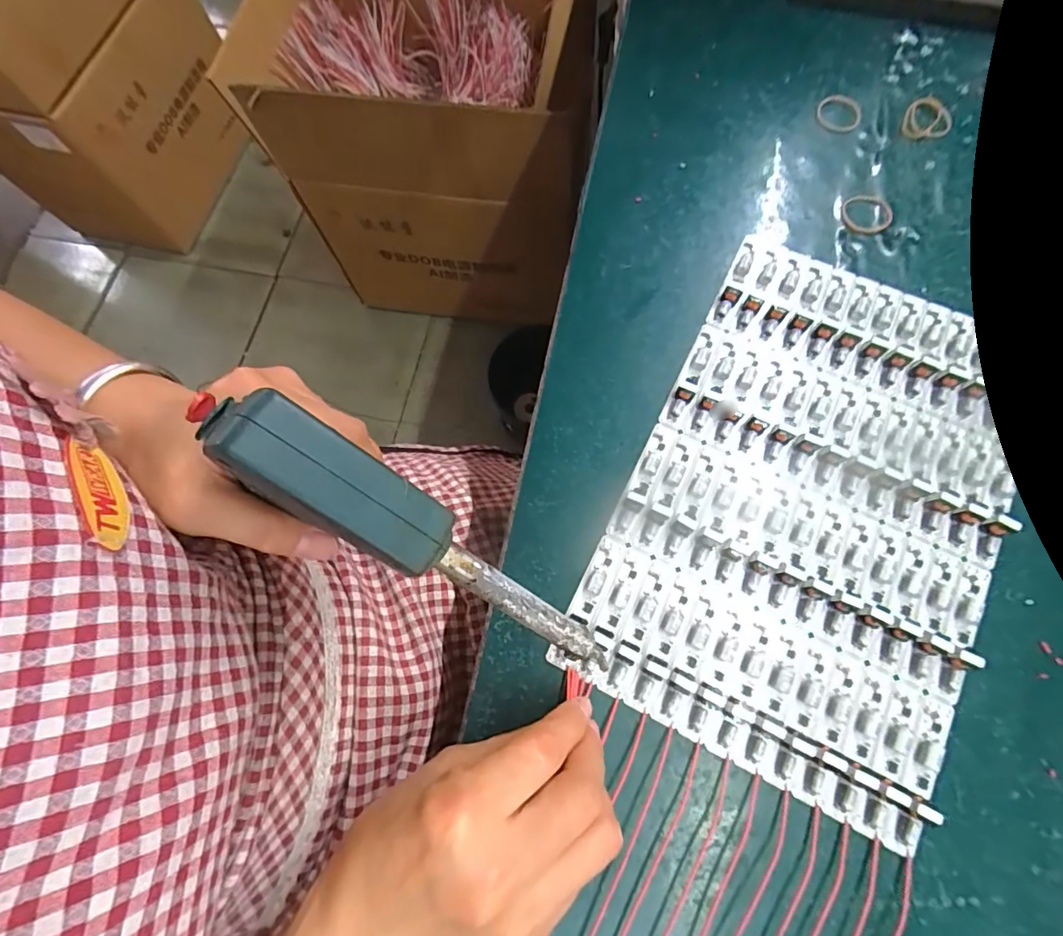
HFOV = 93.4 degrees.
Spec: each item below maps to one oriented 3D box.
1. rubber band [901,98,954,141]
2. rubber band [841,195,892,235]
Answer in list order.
[{"bbox_3d":[0.280,-0.246,0.353,0.032,0.004,0.039,23,76,8],"label":"rubber band"},{"bbox_3d":[0.226,-0.171,0.338,0.033,0.004,0.030,-1,74,2],"label":"rubber band"}]

